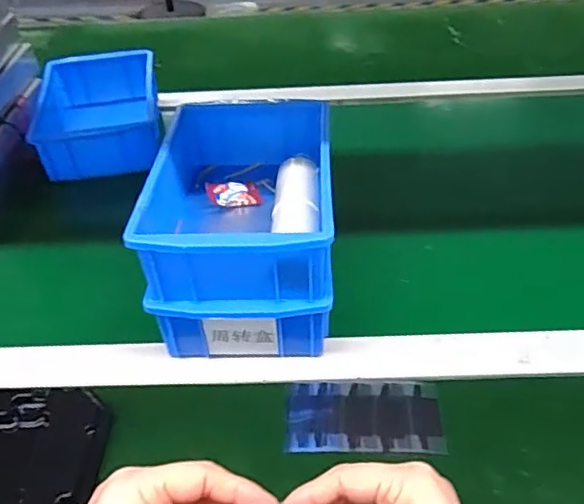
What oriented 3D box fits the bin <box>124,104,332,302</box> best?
[{"bbox_3d":[-0.040,-0.049,0.460,0.131,0.065,0.203,-3,42,1],"label":"bin"}]

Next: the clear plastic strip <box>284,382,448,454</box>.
[{"bbox_3d":[0.051,0.114,0.410,0.108,0.004,0.057,-2,42,2],"label":"clear plastic strip"}]

